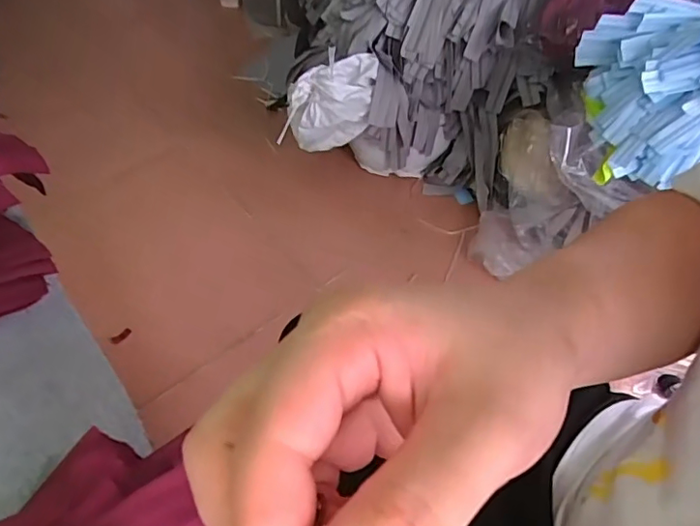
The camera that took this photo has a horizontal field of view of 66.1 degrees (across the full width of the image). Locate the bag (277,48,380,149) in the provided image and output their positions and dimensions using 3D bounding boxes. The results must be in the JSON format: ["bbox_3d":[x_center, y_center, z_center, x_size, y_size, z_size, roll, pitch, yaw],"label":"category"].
[{"bbox_3d":[-0.048,-0.333,1.175,0.219,0.181,0.111,-7,56,-6],"label":"bag"}]

